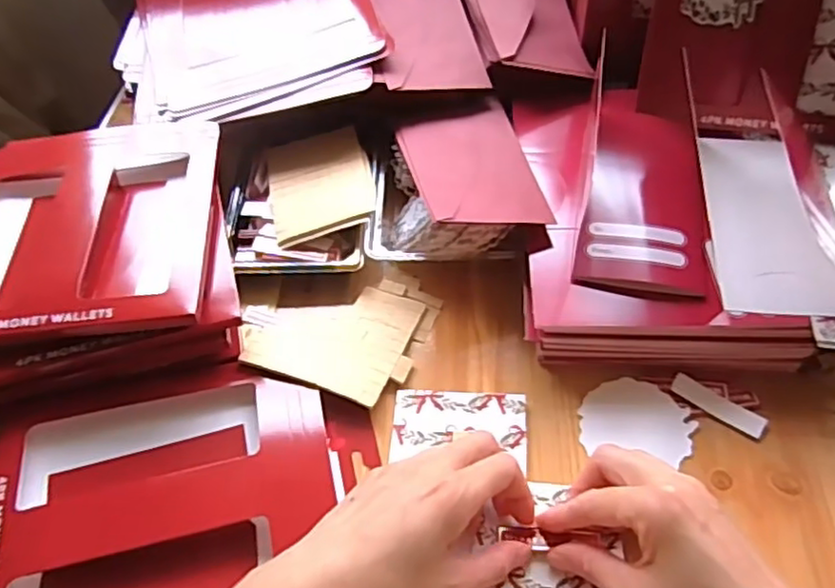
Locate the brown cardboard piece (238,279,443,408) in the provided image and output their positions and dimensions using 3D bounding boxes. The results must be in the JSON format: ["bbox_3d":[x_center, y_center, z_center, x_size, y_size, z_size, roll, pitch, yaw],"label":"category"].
[{"bbox_3d":[-0.055,0.025,0.478,0.117,0.017,0.110,16,54,15],"label":"brown cardboard piece"}]

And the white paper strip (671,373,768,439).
[{"bbox_3d":[0.198,0.073,0.430,0.061,0.004,0.015,31,73,24],"label":"white paper strip"}]

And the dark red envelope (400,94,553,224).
[{"bbox_3d":[0.042,-0.104,0.514,0.095,0.009,0.157,-6,43,-10],"label":"dark red envelope"}]

